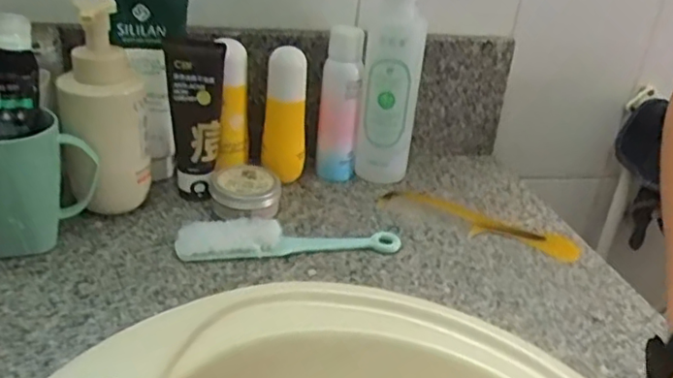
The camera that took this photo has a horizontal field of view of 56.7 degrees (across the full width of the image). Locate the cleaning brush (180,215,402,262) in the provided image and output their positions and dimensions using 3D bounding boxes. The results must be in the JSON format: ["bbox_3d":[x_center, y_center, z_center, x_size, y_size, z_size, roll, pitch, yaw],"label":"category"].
[{"bbox_3d":[-0.043,0.045,0.586,0.206,0.021,0.042,-2,29,-14],"label":"cleaning brush"}]

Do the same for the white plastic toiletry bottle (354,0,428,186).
[{"bbox_3d":[0.059,-0.107,0.693,0.064,0.206,0.050,9,28,6],"label":"white plastic toiletry bottle"}]

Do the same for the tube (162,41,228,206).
[{"bbox_3d":[-0.138,-0.067,0.615,0.055,0.152,0.032,0,29,-11],"label":"tube"}]

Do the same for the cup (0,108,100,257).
[{"bbox_3d":[-0.259,-0.003,0.527,0.105,0.114,0.069,-11,32,-29],"label":"cup"}]

